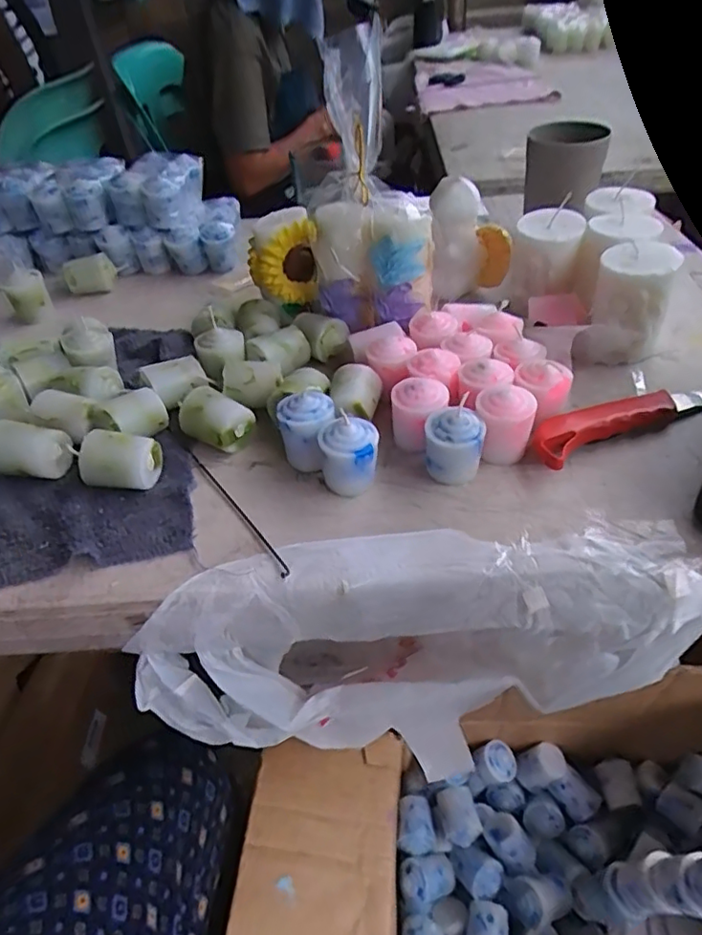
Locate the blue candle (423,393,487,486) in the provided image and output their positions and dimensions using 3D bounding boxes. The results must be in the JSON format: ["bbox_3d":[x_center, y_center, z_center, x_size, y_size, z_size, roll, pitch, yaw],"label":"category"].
[{"bbox_3d":[0.067,-0.015,0.375,0.036,0.048,0.031,4,45,11],"label":"blue candle"}]

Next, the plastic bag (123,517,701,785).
[{"bbox_3d":[0.036,0.124,0.400,0.339,0.188,0.090,-6,44,0],"label":"plastic bag"}]

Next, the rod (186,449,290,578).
[{"bbox_3d":[-0.075,0.025,0.378,0.009,0.006,0.134,-29,48,-22],"label":"rod"}]

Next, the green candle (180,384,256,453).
[{"bbox_3d":[-0.097,-0.034,0.420,0.043,0.040,0.032,20,50,25],"label":"green candle"}]

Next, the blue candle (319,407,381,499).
[{"bbox_3d":[0.000,-0.007,0.376,0.035,0.045,0.035,1,45,8],"label":"blue candle"}]

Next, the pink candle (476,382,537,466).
[{"bbox_3d":[0.101,-0.028,0.388,0.039,0.047,0.036,4,45,11],"label":"pink candle"}]

